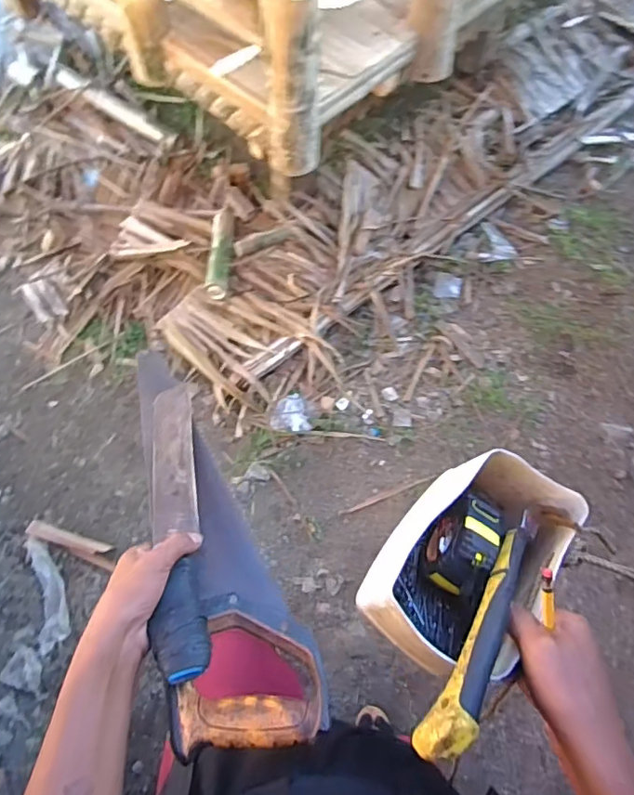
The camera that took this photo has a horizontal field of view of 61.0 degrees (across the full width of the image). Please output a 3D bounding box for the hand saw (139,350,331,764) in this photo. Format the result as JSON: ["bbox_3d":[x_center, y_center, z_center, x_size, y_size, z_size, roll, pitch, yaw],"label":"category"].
[{"bbox_3d":[-0.132,0.117,0.581,0.126,0.023,0.492,-21,50,-10],"label":"hand saw"}]

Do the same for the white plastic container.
[{"bbox_3d":[0.140,0.142,0.489,0.124,0.088,0.199,40,71,15],"label":"white plastic container"}]

